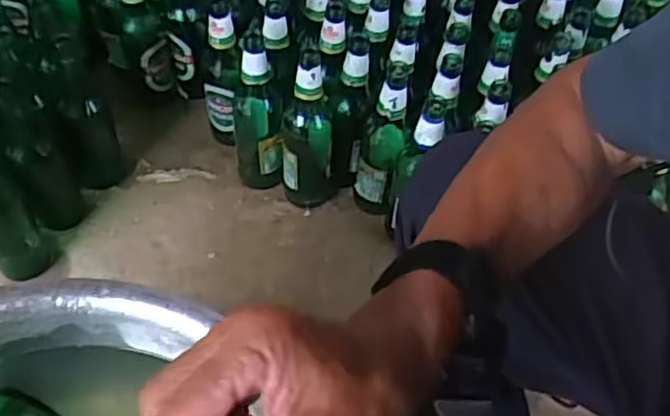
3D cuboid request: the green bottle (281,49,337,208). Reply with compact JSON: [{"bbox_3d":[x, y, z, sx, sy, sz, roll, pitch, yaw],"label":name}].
[{"bbox_3d":[-0.033,-0.106,0.958,0.078,0.247,0.085,4,54,-2],"label":"green bottle"}]

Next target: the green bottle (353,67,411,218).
[{"bbox_3d":[0.064,-0.086,0.961,0.055,0.252,0.067,8,54,1],"label":"green bottle"}]

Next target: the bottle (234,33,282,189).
[{"bbox_3d":[-0.109,-0.131,0.985,0.067,0.241,0.077,-2,54,-6],"label":"bottle"}]

